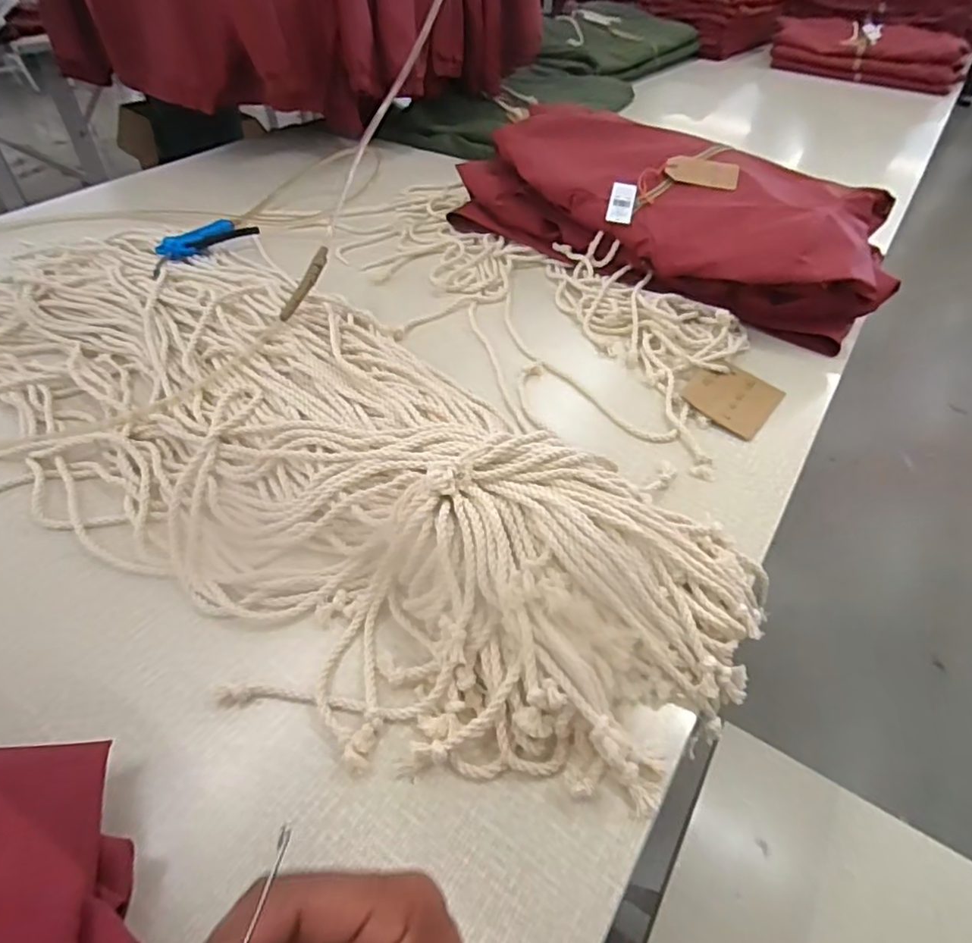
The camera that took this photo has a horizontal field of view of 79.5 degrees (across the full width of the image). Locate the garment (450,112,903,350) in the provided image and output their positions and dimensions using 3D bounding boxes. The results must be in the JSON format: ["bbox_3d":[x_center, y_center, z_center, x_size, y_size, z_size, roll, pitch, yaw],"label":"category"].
[{"bbox_3d":[0.267,-0.381,0.843,0.576,0.123,0.265,30,52,23],"label":"garment"}]

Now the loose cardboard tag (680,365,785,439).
[{"bbox_3d":[0.278,-0.085,0.665,0.091,0.006,0.105,37,56,17],"label":"loose cardboard tag"}]

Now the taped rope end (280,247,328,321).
[{"bbox_3d":[-0.205,-0.216,0.667,0.014,0.015,0.105,19,72,15],"label":"taped rope end"}]

